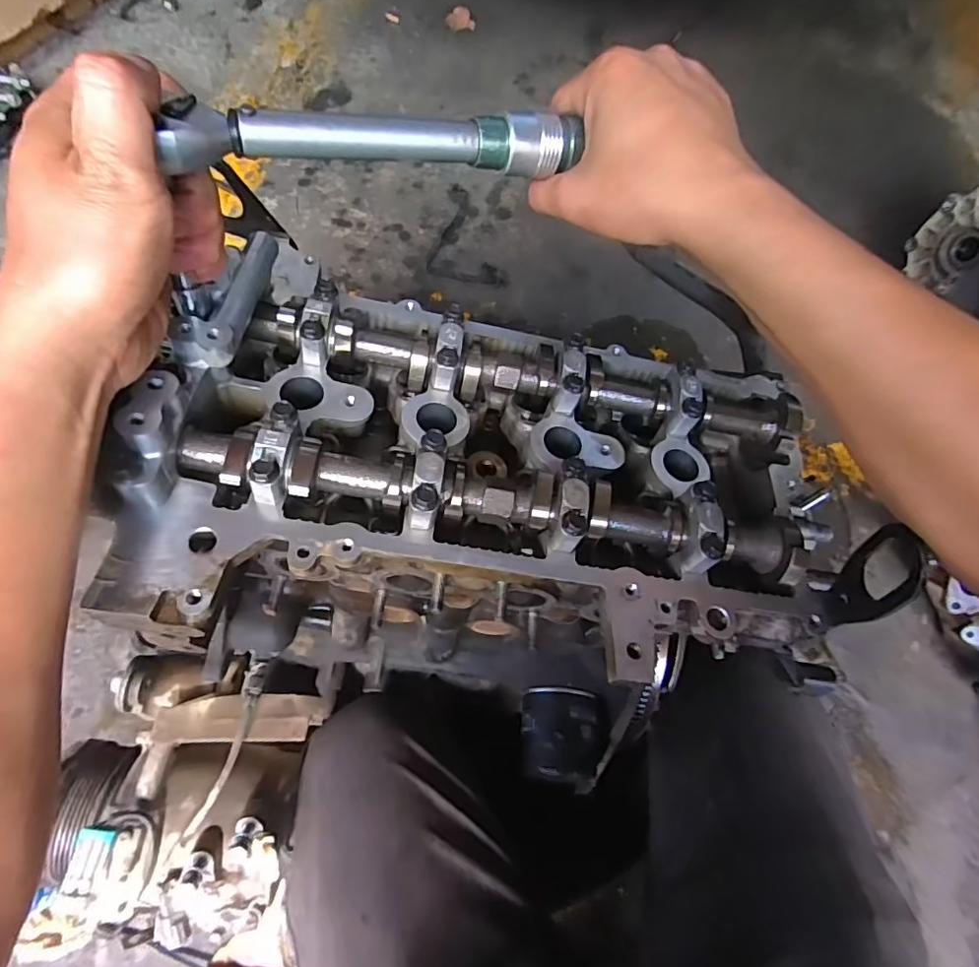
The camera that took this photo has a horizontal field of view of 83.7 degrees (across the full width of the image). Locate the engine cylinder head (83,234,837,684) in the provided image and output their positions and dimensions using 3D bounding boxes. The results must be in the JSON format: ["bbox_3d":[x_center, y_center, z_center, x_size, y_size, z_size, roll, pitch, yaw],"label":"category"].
[{"bbox_3d":[0.015,-0.006,0.324,0.372,0.113,0.225,6,69,0],"label":"engine cylinder head"}]

